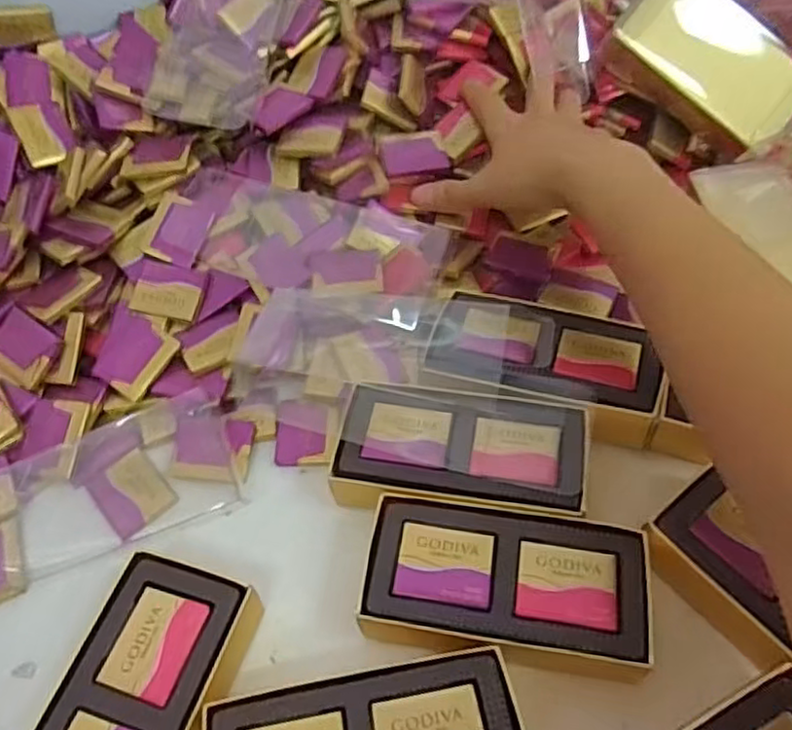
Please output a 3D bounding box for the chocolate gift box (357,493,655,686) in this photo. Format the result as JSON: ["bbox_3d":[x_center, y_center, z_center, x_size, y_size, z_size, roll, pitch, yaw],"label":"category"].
[{"bbox_3d":[0.046,0.095,0.288,0.113,0.033,0.061,6,54,9],"label":"chocolate gift box"}]

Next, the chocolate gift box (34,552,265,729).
[{"bbox_3d":[-0.101,0.140,0.267,0.062,0.035,0.113,13,56,14],"label":"chocolate gift box"}]

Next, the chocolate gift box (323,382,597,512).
[{"bbox_3d":[0.031,0.046,0.323,0.113,0.031,0.061,5,54,9],"label":"chocolate gift box"}]

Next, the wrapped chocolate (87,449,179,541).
[{"bbox_3d":[-0.134,0.065,0.341,0.032,0.004,0.038,-39,59,-22],"label":"wrapped chocolate"}]

